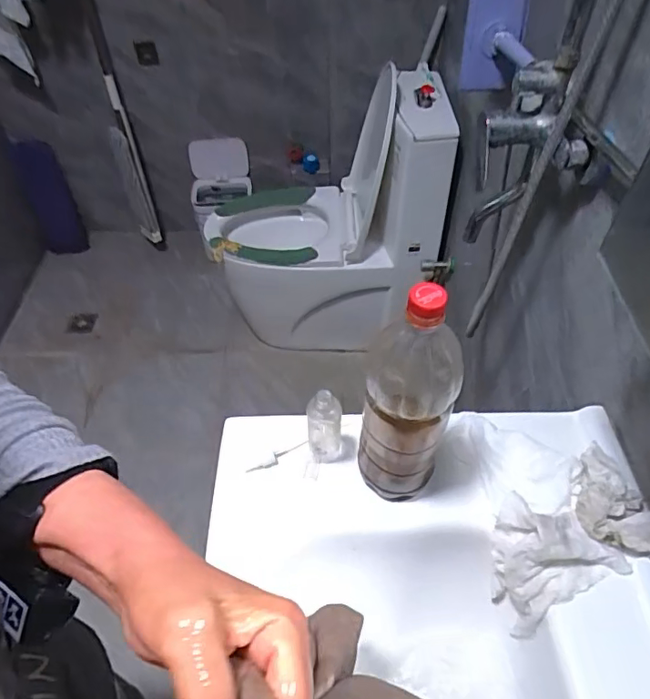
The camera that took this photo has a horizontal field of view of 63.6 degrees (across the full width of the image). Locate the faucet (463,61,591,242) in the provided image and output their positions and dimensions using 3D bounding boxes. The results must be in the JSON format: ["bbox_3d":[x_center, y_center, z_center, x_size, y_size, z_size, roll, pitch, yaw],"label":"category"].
[{"bbox_3d":[0.282,-0.256,0.734,0.146,0.247,0.107,21,53,18],"label":"faucet"}]

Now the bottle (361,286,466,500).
[{"bbox_3d":[0.078,0.057,0.497,0.073,0.265,0.060,-18,52,-14],"label":"bottle"}]

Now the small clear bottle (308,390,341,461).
[{"bbox_3d":[0.000,0.086,0.588,0.037,0.121,0.033,1,49,2],"label":"small clear bottle"}]

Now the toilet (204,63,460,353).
[{"bbox_3d":[-0.002,-0.402,1.618,0.662,0.746,0.473,2,50,3],"label":"toilet"}]

